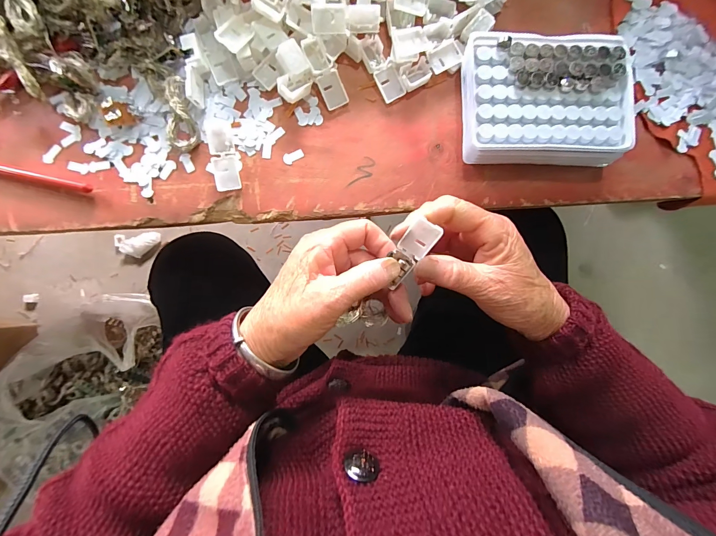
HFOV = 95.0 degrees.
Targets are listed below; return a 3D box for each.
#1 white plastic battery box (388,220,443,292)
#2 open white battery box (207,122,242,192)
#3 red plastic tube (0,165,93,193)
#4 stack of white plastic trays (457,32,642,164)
[{"bbox_3d":[0.036,-0.009,0.220,0.020,0.008,0.050,29,121,1],"label":"white plastic battery box"},{"bbox_3d":[-0.112,-0.094,0.275,0.021,0.009,0.057,-9,86,-2],"label":"open white battery box"},{"bbox_3d":[-0.271,-0.076,0.269,0.107,0.009,0.010,15,86,0],"label":"red plastic tube"},{"bbox_3d":[0.151,-0.135,0.273,0.132,0.036,0.095,-1,86,-1],"label":"stack of white plastic trays"}]

